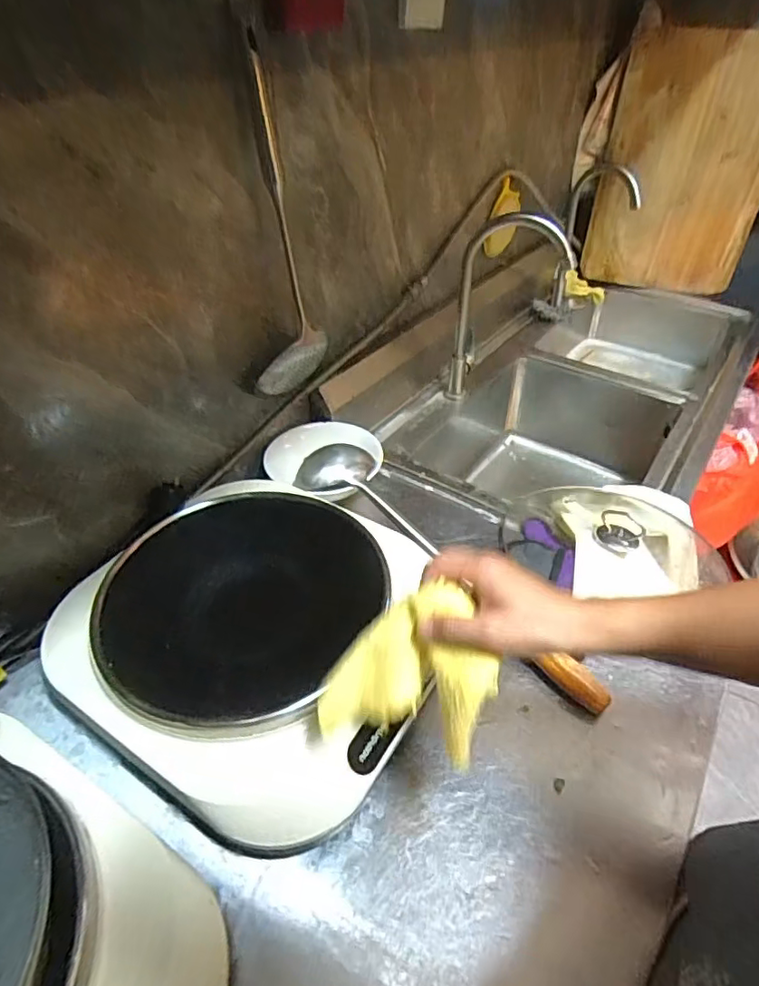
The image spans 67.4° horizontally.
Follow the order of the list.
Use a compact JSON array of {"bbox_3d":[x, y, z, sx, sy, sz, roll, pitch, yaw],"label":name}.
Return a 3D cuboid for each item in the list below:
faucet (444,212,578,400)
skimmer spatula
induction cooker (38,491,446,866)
[{"bbox_3d":[0.194,-0.266,0.870,0.162,0.296,0.045,13,42,13],"label":"faucet"},{"bbox_3d":[-0.114,-0.274,0.617,0.081,0.336,0.083,-16,44,-19],"label":"skimmer spatula"},{"bbox_3d":[-0.104,0.127,0.544,0.310,0.094,0.314,22,45,23],"label":"induction cooker"}]

